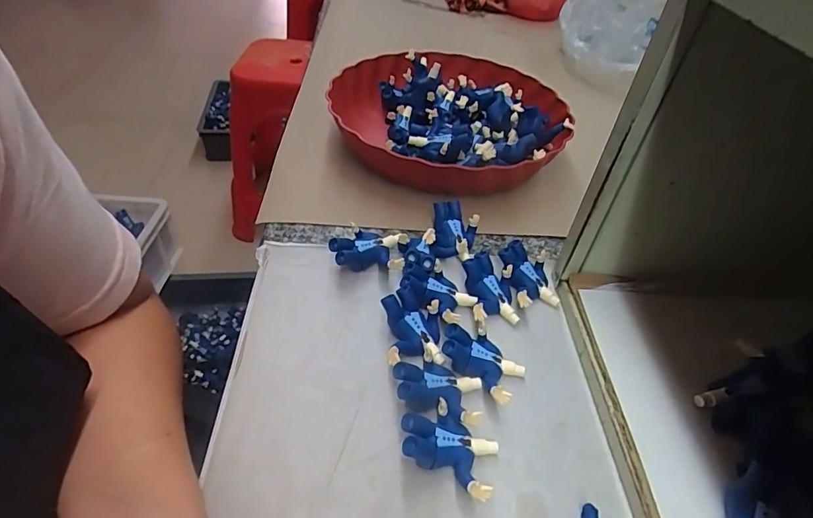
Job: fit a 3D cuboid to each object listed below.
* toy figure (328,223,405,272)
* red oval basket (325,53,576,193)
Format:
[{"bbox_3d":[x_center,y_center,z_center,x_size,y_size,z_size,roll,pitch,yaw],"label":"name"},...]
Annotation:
[{"bbox_3d":[-0.029,-0.005,0.358,0.055,0.028,0.033,4,44,3],"label":"toy figure"},{"bbox_3d":[0.044,-0.150,0.492,0.243,0.057,0.249,-4,45,-10],"label":"red oval basket"}]

